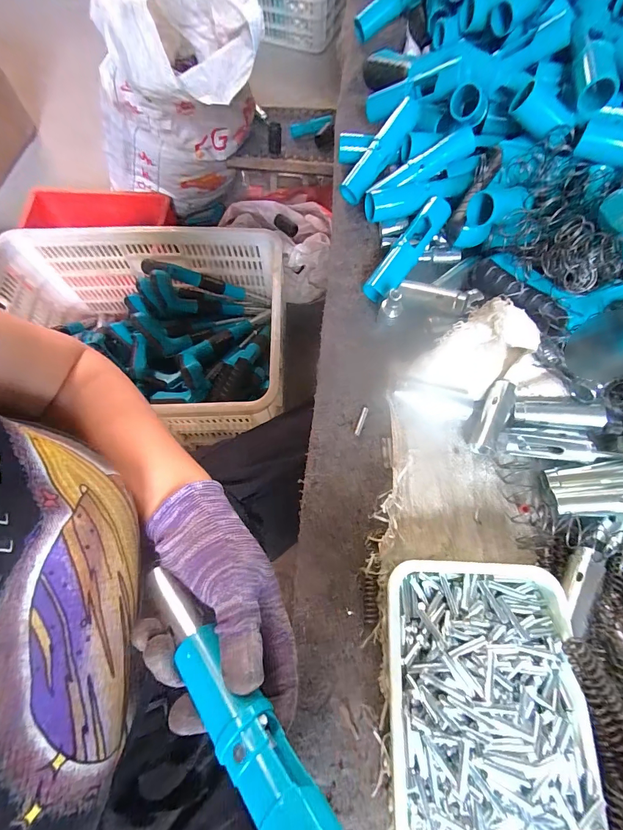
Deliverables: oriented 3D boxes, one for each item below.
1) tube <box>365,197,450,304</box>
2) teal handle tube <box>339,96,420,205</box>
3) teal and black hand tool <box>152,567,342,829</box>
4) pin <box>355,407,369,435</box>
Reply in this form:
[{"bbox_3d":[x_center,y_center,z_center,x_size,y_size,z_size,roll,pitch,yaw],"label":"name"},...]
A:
[{"bbox_3d":[0.105,-0.179,0.376,0.028,0.025,0.128,37,87,12],"label":"tube"},{"bbox_3d":[0.082,-0.317,0.422,0.033,0.026,0.126,39,95,12],"label":"teal handle tube"},{"bbox_3d":[-0.029,0.162,0.171,0.030,0.025,0.211,-47,48,-15],"label":"teal and black hand tool"},{"bbox_3d":[0.048,0.006,0.333,0.005,0.005,0.029,20,71,7],"label":"pin"}]

